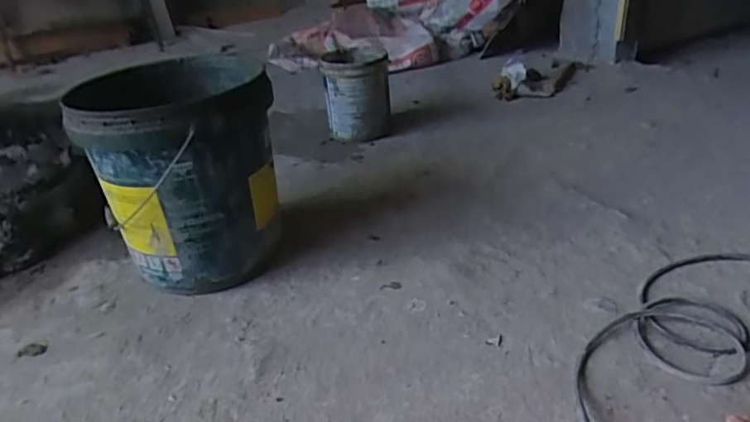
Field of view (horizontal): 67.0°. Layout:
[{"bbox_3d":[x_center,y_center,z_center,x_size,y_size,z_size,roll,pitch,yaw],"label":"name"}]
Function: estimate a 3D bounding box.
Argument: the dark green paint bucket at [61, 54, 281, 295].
[{"bbox_3d":[-0.313,-0.063,0.975,0.289,0.338,0.315,-15,32,-19],"label":"dark green paint bucket"}]

